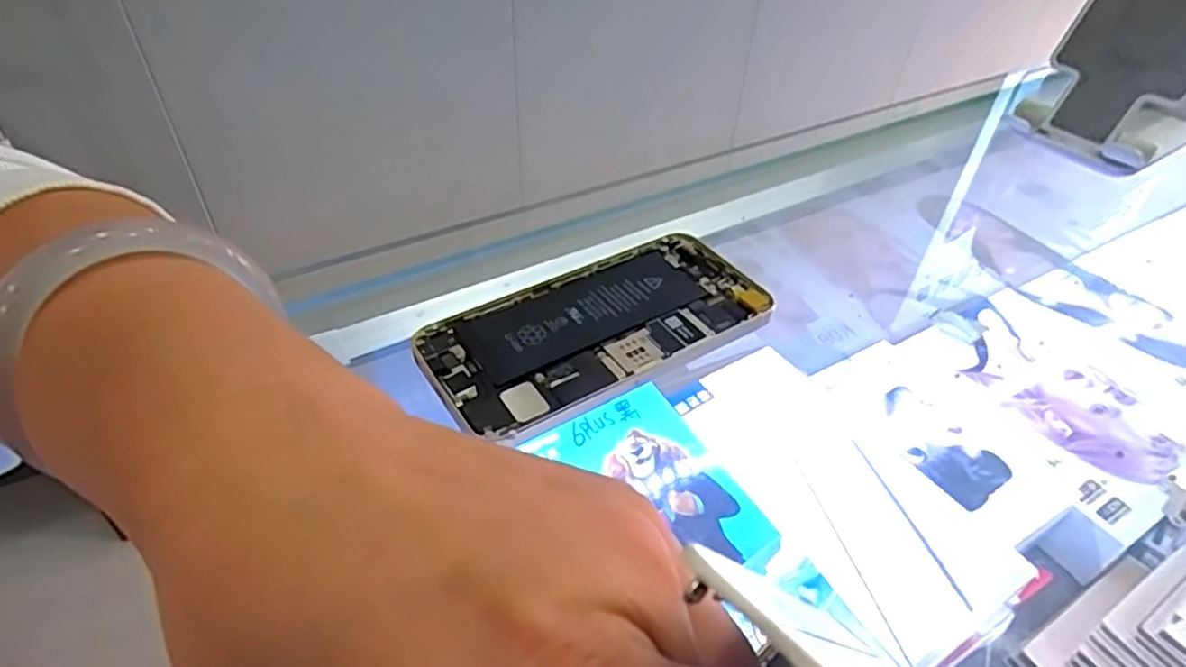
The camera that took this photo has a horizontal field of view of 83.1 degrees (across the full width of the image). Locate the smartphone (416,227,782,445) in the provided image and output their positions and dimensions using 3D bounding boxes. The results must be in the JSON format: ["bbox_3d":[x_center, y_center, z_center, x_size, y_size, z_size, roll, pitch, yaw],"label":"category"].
[{"bbox_3d":[0.003,-0.003,0.239,0.122,0.005,0.059,-23,49,-25],"label":"smartphone"}]

